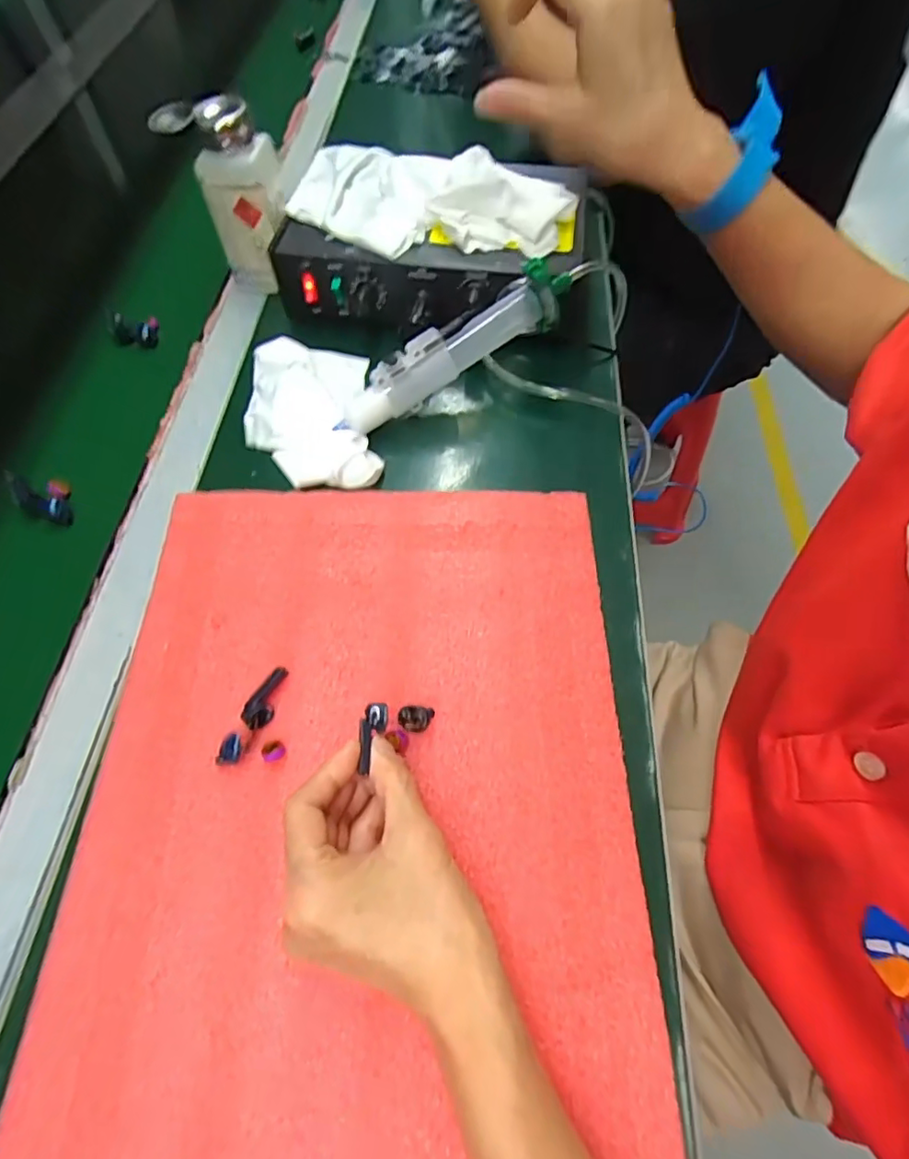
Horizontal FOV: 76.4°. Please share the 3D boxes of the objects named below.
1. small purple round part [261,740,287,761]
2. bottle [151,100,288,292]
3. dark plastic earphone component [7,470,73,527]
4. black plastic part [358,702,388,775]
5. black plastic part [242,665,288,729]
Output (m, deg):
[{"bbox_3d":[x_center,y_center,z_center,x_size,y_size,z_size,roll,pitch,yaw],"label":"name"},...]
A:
[{"bbox_3d":[-0.092,0.087,0.294,0.010,0.009,0.011,0,59,0],"label":"small purple round part"},{"bbox_3d":[-0.171,-0.292,0.459,0.078,0.131,0.052,-18,61,-10],"label":"bottle"},{"bbox_3d":[-0.276,-0.051,0.382,0.048,0.012,0.018,33,63,-6],"label":"dark plastic earphone component"},{"bbox_3d":[-0.040,0.073,0.275,0.012,0.005,0.030,13,72,8],"label":"black plastic part"},{"bbox_3d":[-0.101,0.062,0.306,0.015,0.009,0.034,11,60,7],"label":"black plastic part"}]

